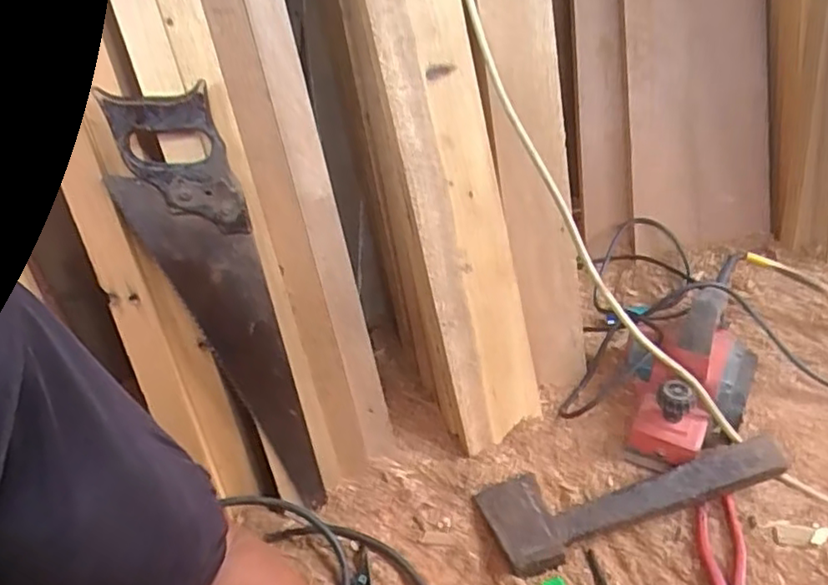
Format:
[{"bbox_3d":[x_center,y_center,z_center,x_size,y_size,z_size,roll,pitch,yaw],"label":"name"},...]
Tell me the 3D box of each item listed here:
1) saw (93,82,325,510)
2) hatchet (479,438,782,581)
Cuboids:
[{"bbox_3d":[-0.184,0.032,0.657,0.101,0.463,0.023,-14,27,1],"label":"saw"},{"bbox_3d":[0.239,0.212,0.730,0.319,0.058,0.113,-15,41,-11],"label":"hatchet"}]

